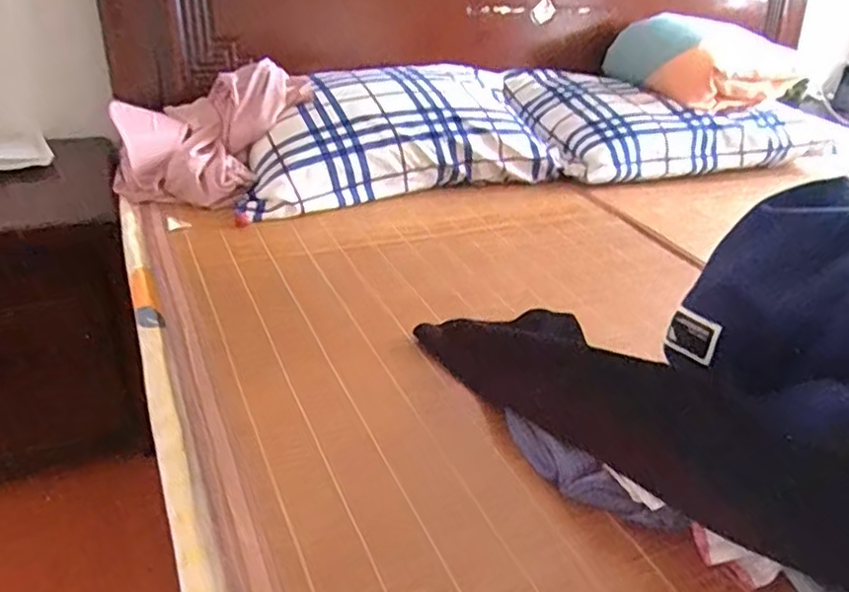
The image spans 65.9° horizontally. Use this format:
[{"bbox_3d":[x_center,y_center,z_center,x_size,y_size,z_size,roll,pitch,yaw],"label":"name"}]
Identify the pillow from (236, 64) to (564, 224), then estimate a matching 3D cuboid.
[{"bbox_3d":[-0.061,-0.297,1.181,0.569,0.164,0.291,-11,34,-24],"label":"pillow"}]

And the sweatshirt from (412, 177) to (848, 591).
[{"bbox_3d":[0.259,0.022,0.579,0.526,0.256,0.233,24,36,30],"label":"sweatshirt"}]

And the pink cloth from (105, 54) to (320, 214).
[{"bbox_3d":[-0.358,-0.275,1.077,0.236,0.074,0.325,24,65,3],"label":"pink cloth"}]

